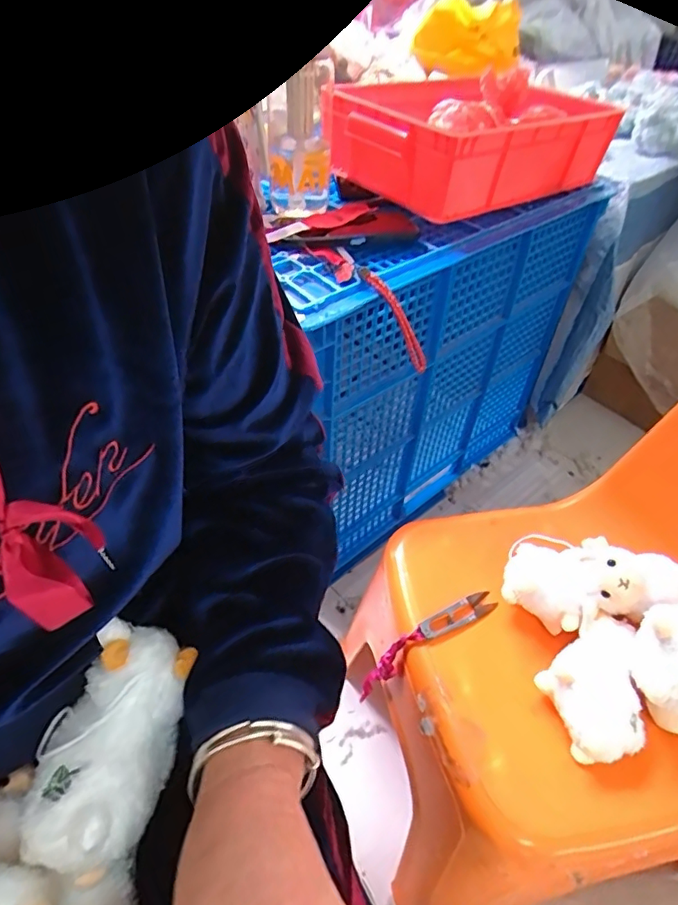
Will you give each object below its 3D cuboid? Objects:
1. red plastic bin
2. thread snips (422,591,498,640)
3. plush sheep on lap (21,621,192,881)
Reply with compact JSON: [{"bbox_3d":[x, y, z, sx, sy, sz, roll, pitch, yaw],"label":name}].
[{"bbox_3d":[0.175,-0.422,0.713,0.334,0.099,0.209,-26,53,-26],"label":"red plastic bin"},{"bbox_3d":[0.118,0.162,0.529,0.100,0.010,0.022,-12,46,-33],"label":"thread snips"},{"bbox_3d":[-0.127,0.156,0.291,0.070,0.050,0.115,6,46,2],"label":"plush sheep on lap"}]

